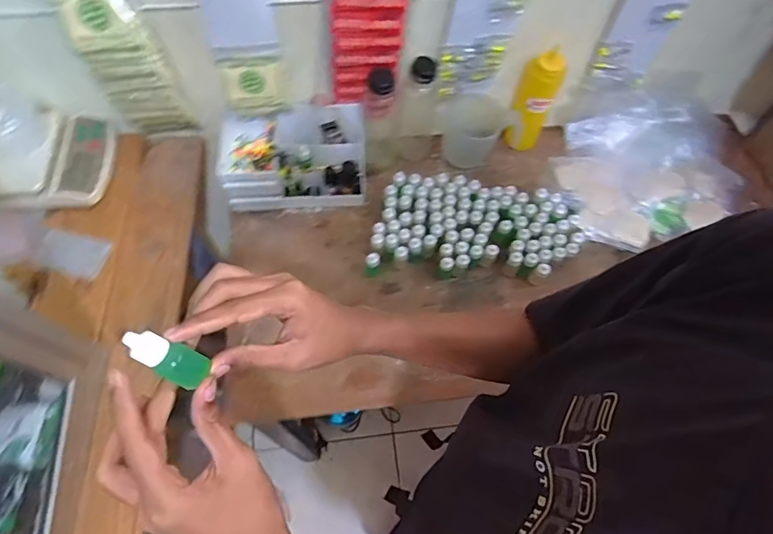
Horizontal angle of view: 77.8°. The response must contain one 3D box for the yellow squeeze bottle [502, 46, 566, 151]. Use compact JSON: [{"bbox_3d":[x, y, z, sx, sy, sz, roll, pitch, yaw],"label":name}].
[{"bbox_3d":[0.250,-0.279,0.818,0.061,0.172,0.050,25,65,10],"label":"yellow squeeze bottle"}]

